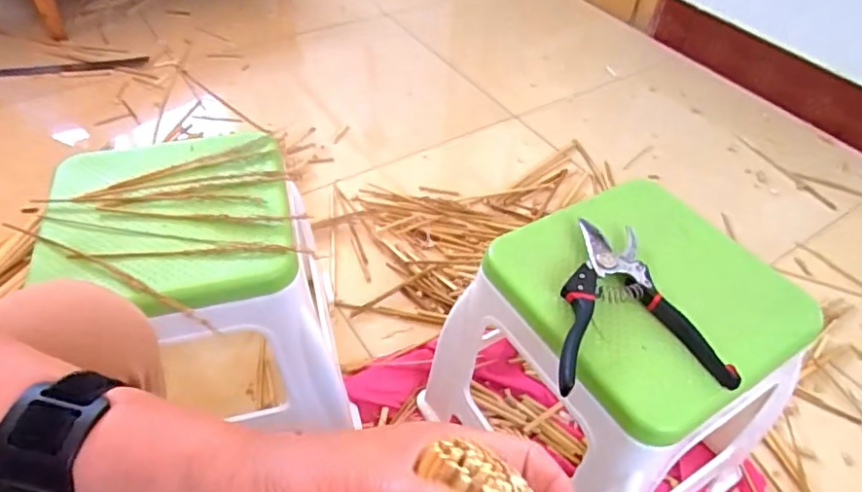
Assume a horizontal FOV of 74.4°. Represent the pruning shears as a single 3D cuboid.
[{"bbox_3d":[0.171,0.049,0.503,0.140,0.026,0.166,0,48,-4],"label":"pruning shears"}]

